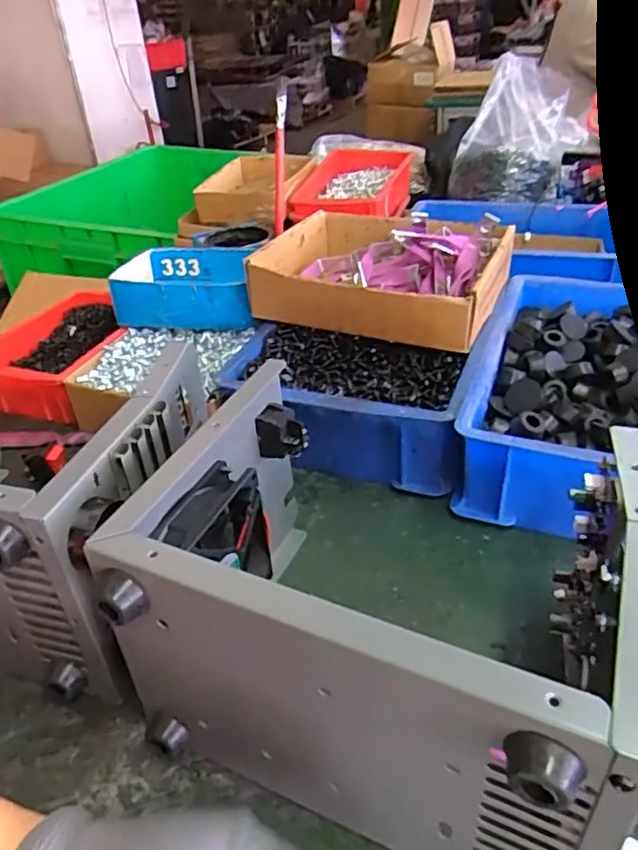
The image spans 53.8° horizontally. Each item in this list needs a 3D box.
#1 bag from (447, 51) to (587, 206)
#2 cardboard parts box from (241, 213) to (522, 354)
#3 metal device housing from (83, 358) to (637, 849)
[{"bbox_3d":[0.310,-0.457,0.980,0.193,0.171,0.152,7,36,17],"label":"bag"},{"bbox_3d":[0.067,-0.152,0.615,0.216,0.057,0.195,14,38,24],"label":"cardboard parts box"},{"bbox_3d":[0.036,0.097,0.332,0.235,0.153,0.180,13,38,23],"label":"metal device housing"}]

